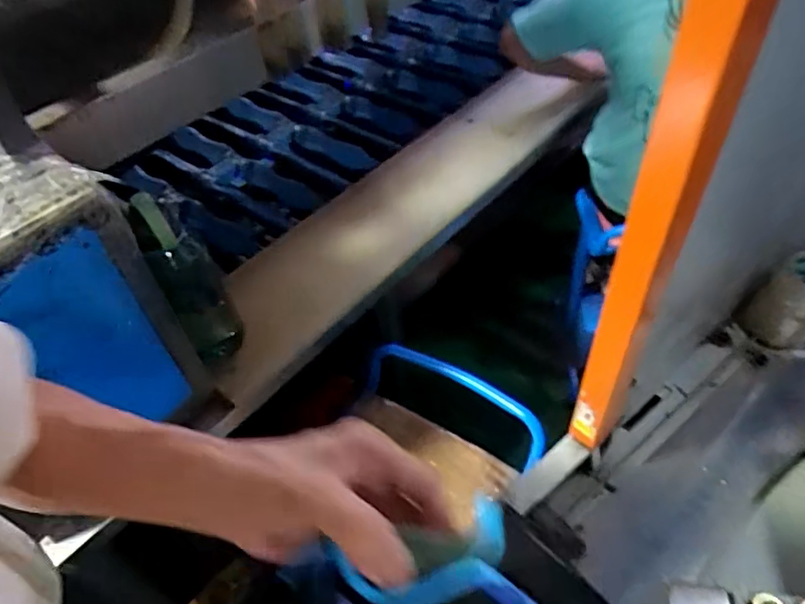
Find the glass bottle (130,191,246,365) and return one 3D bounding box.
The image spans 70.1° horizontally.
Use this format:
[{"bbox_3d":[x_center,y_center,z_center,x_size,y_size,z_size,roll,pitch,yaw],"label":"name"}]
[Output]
[{"bbox_3d":[-0.321,-0.019,0.882,0.087,0.340,0.077,-26,50,-17],"label":"glass bottle"}]

